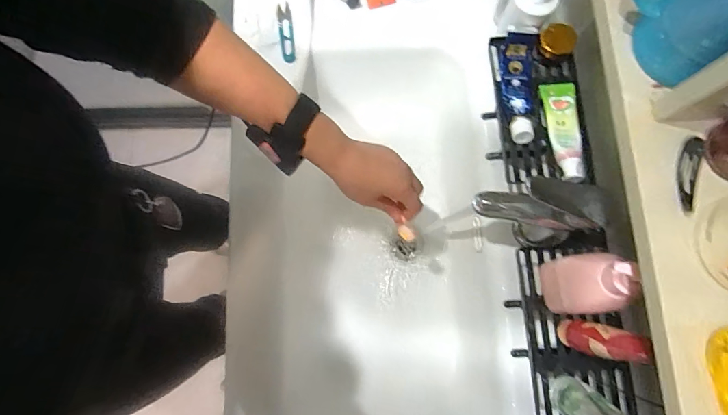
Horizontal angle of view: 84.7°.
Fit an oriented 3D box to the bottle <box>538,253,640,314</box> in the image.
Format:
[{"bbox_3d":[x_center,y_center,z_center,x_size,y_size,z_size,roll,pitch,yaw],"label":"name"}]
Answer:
[{"bbox_3d":[0.227,0.079,0.410,0.034,0.138,0.058,-15,79,-4],"label":"bottle"}]

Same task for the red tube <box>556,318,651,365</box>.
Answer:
[{"bbox_3d":[0.232,0.132,0.401,0.027,0.158,0.031,11,78,1],"label":"red tube"}]

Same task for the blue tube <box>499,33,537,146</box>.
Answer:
[{"bbox_3d":[0.210,-0.155,0.527,0.044,0.027,0.148,-1,78,-1],"label":"blue tube"}]

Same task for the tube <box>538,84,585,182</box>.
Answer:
[{"bbox_3d":[0.258,-0.100,0.513,0.040,0.020,0.140,-2,78,-1],"label":"tube"}]

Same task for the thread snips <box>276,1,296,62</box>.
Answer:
[{"bbox_3d":[-0.126,-0.284,0.653,0.025,0.013,0.100,-6,79,-2],"label":"thread snips"}]

